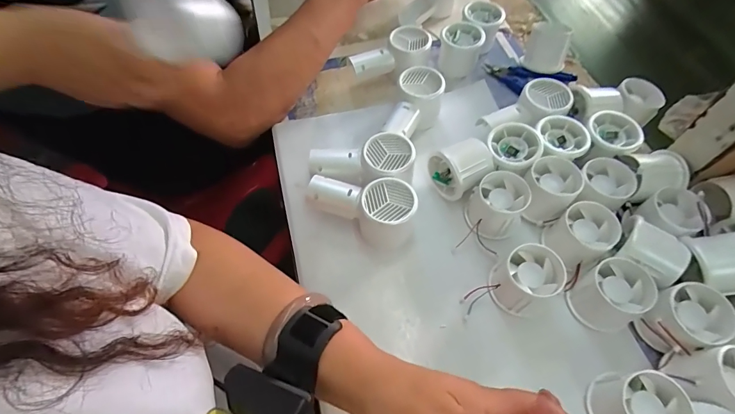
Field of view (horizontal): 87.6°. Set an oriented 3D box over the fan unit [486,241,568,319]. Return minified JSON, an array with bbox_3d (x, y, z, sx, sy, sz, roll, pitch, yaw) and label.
[{"bbox_3d":[0.148,0.068,0.360,0.057,0.043,0.055,-27,63,-16],"label":"fan unit"}]

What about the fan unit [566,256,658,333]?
[{"bbox_3d":[0.223,0.082,0.351,0.054,0.046,0.051,0,59,0],"label":"fan unit"}]

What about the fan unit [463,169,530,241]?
[{"bbox_3d":[0.135,-0.003,0.402,0.056,0.044,0.061,29,63,16],"label":"fan unit"}]

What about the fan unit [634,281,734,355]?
[{"bbox_3d":[0.277,0.100,0.339,0.054,0.052,0.050,0,59,0],"label":"fan unit"}]

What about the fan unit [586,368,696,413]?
[{"bbox_3d":[0.214,0.161,0.304,0.055,0.046,0.055,-2,59,-2],"label":"fan unit"}]

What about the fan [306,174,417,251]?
[{"bbox_3d":[-0.007,0.004,0.395,0.110,0.048,0.061,4,59,2],"label":"fan"}]

